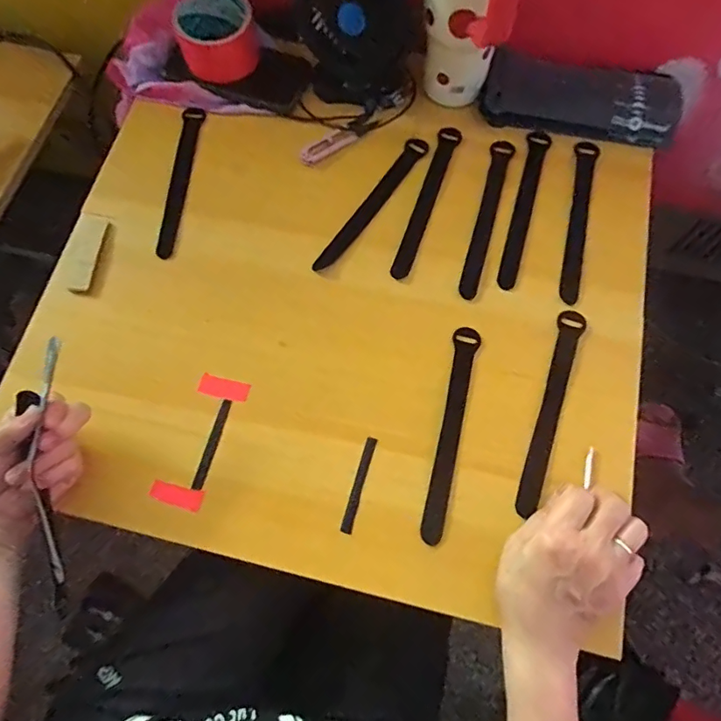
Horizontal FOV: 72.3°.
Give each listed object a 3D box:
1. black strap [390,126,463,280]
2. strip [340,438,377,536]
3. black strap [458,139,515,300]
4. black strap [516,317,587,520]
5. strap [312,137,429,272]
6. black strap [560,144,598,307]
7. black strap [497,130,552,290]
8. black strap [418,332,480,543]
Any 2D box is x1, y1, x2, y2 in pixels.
[{"bbox_3d":[0.071,-0.173,0.528,0.020,0.006,0.199,18,73,8],"label":"black strap"},{"bbox_3d":[-0.001,0.109,0.435,0.010,0.004,0.083,15,72,7],"label":"strip"},{"bbox_3d":[0.132,-0.152,0.515,0.022,0.004,0.197,16,72,7],"label":"black strap"},{"bbox_3d":[0.173,0.043,0.447,0.022,0.006,0.194,18,73,8],"label":"black strap"},{"bbox_3d":[0.014,-0.166,0.524,0.022,0.004,0.191,34,77,1],"label":"strap"},{"bbox_3d":[0.226,-0.147,0.511,0.020,0.004,0.195,13,72,6],"label":"black strap"},{"bbox_3d":[0.173,-0.164,0.520,0.022,0.006,0.201,15,72,7],"label":"black strap"},{"bbox_3d":[0.081,0.061,0.444,0.022,0.004,0.196,13,72,6],"label":"black strap"}]

